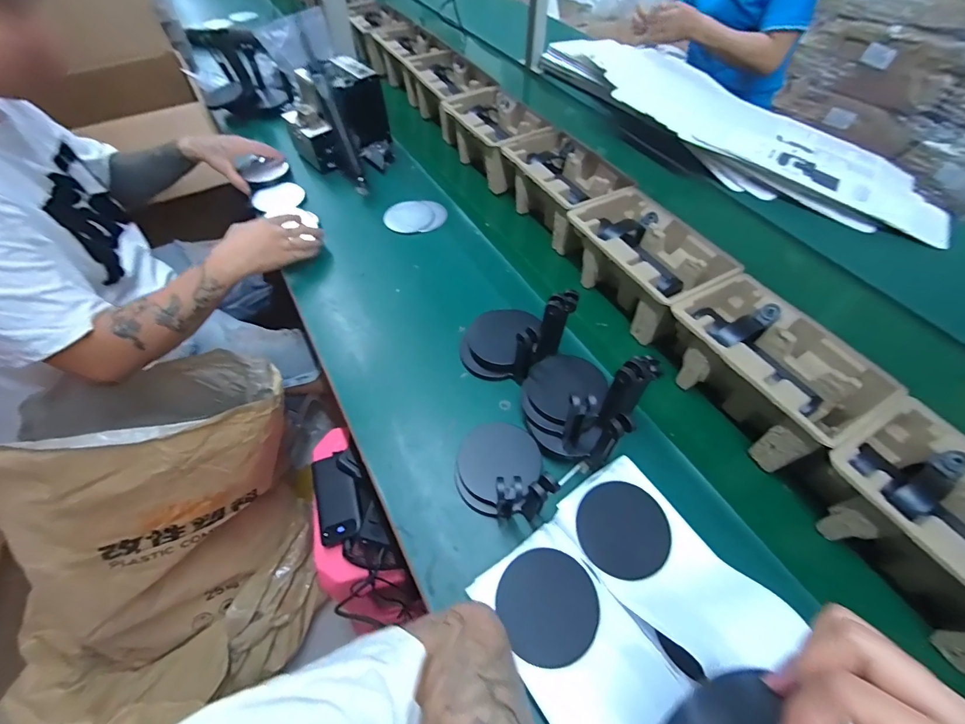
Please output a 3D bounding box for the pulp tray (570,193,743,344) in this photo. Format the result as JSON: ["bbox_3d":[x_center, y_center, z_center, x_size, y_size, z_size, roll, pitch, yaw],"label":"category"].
[{"bbox_3d":[0.246,-0.154,0.634,0.145,0.095,0.228,-25,59,-16],"label":"pulp tray"}]

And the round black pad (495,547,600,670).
[{"bbox_3d":[0.061,0.225,0.379,0.088,0.004,0.091,-2,58,3],"label":"round black pad"}]

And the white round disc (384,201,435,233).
[{"bbox_3d":[-0.143,-0.284,0.789,0.093,0.004,0.093,0,56,0],"label":"white round disc"}]

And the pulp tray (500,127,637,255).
[{"bbox_3d":[0.145,-0.318,0.751,0.142,0.100,0.229,-23,59,-16],"label":"pulp tray"}]

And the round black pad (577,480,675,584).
[{"bbox_3d":[0.143,0.170,0.413,0.089,0.006,0.086,-2,67,4],"label":"round black pad"}]

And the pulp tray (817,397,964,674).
[{"bbox_3d":[0.461,0.168,0.410,0.146,0.097,0.226,-27,60,-18],"label":"pulp tray"}]

